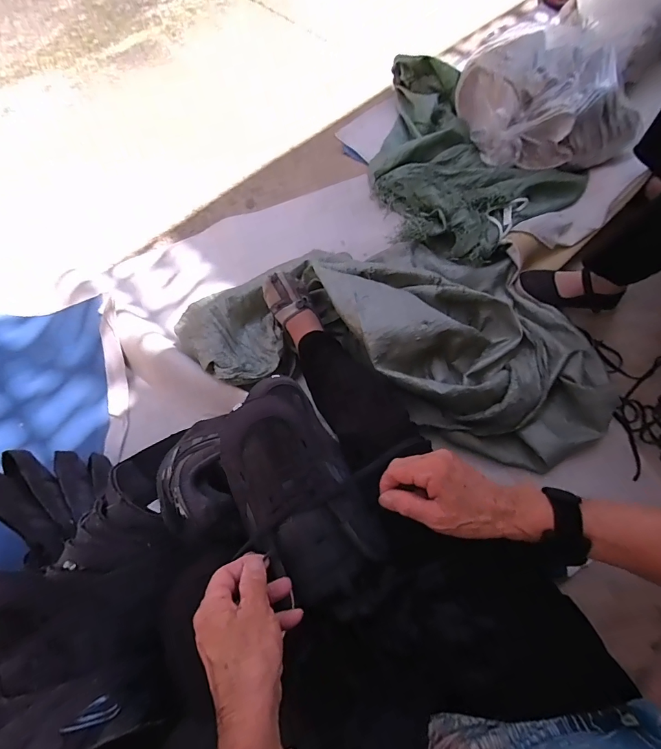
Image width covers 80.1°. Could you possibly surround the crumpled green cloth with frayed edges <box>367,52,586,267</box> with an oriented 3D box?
[{"bbox_3d":[0.298,-0.593,1.058,0.477,0.107,0.632,-34,70,-15],"label":"crumpled green cloth with frayed edges"}]

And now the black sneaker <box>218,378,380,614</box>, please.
[{"bbox_3d":[-0.033,0.123,0.410,0.123,0.105,0.253,-24,68,-12],"label":"black sneaker"}]

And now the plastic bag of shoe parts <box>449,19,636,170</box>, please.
[{"bbox_3d":[0.575,-0.729,1.044,0.366,0.158,0.379,-20,72,-10],"label":"plastic bag of shoe parts"}]

